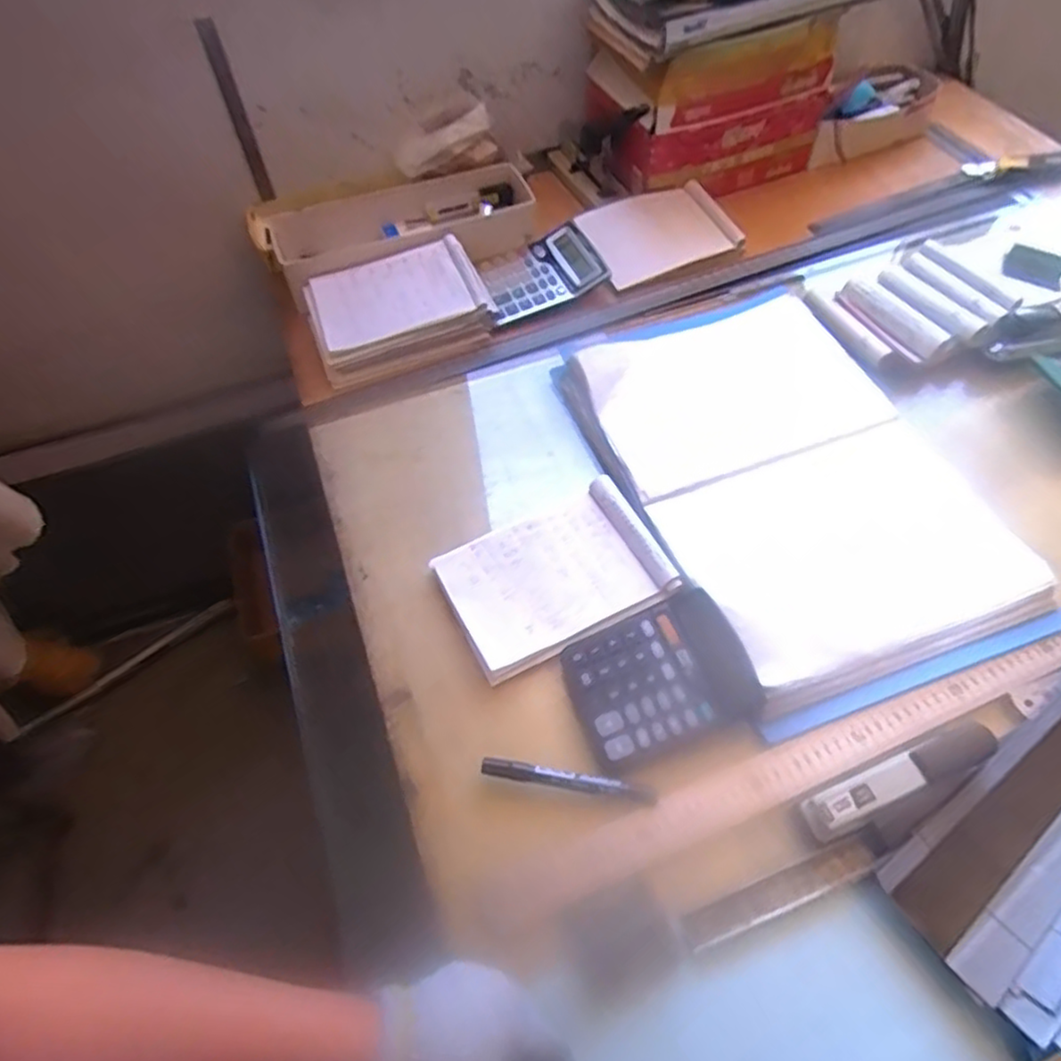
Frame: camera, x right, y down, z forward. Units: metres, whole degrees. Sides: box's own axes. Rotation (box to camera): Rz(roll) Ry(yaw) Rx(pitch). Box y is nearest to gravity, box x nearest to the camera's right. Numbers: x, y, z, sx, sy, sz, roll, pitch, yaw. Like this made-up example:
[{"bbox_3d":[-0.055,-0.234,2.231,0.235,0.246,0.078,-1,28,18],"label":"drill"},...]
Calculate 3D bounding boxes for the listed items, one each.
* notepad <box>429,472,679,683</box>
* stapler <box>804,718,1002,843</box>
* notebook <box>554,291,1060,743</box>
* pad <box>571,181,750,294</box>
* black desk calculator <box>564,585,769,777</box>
[{"bbox_3d":[0.021,0.040,0.644,0.194,0.022,0.140,-23,60,-13],"label":"notepad"},{"bbox_3d":[0.278,0.188,0.520,0.152,0.052,0.032,-21,60,-12],"label":"stapler"},{"bbox_3d":[0.261,-0.064,0.696,0.322,0.030,0.462,-17,59,-10],"label":"notebook"},{"bbox_3d":[0.171,-0.412,0.941,0.203,0.018,0.155,-24,57,-13],"label":"pad"},{"bbox_3d":[0.108,0.121,0.579,0.143,0.031,0.119,-19,59,-11],"label":"black desk calculator"}]

